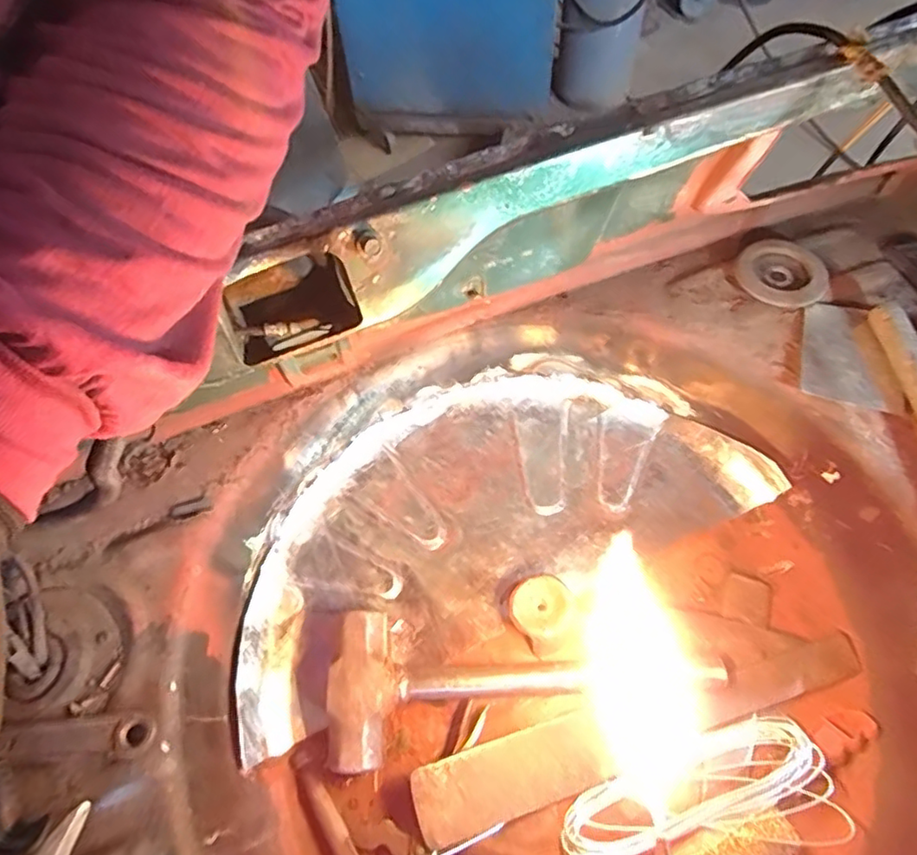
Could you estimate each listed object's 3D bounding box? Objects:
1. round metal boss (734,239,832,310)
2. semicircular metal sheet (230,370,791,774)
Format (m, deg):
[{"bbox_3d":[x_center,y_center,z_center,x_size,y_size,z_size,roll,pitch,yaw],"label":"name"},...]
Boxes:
[{"bbox_3d":[0.323,-0.154,0.596,0.080,0.020,0.082,-2,59,3],"label":"round metal boss"},{"bbox_3d":[0.026,0.080,0.618,0.547,0.050,0.269,-21,60,-8],"label":"semicircular metal sheet"}]

